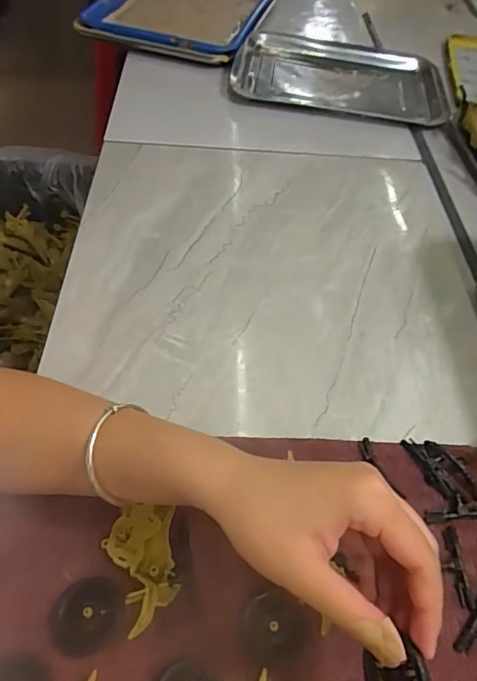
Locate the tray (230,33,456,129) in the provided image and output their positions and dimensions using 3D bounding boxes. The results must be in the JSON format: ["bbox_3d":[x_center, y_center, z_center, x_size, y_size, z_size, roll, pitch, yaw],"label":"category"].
[{"bbox_3d":[0.150,-0.377,0.719,0.294,0.034,0.187,11,51,4],"label":"tray"}]

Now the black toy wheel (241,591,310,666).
[{"bbox_3d":[0.021,0.163,0.283,0.036,0.005,0.034,2,51,-3],"label":"black toy wheel"}]

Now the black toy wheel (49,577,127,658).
[{"bbox_3d":[-0.085,0.154,0.281,0.041,0.007,0.038,2,51,-3],"label":"black toy wheel"}]

